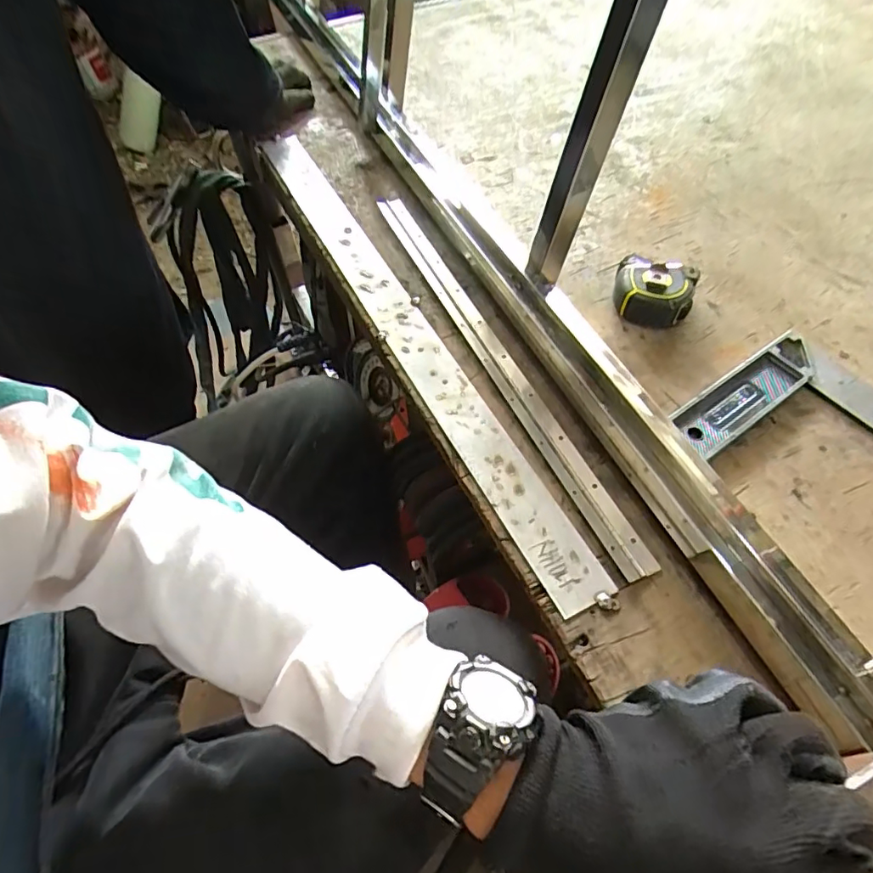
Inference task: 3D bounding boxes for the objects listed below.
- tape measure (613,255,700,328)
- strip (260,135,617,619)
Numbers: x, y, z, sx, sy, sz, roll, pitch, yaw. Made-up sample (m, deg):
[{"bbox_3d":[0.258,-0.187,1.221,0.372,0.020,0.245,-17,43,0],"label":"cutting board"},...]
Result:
[{"bbox_3d":[0.210,-0.138,0.519,0.071,0.035,0.060,11,55,8],"label":"tape measure"},{"bbox_3d":[-0.048,-0.136,0.532,0.057,0.013,0.643,-23,57,-15],"label":"strip"}]

